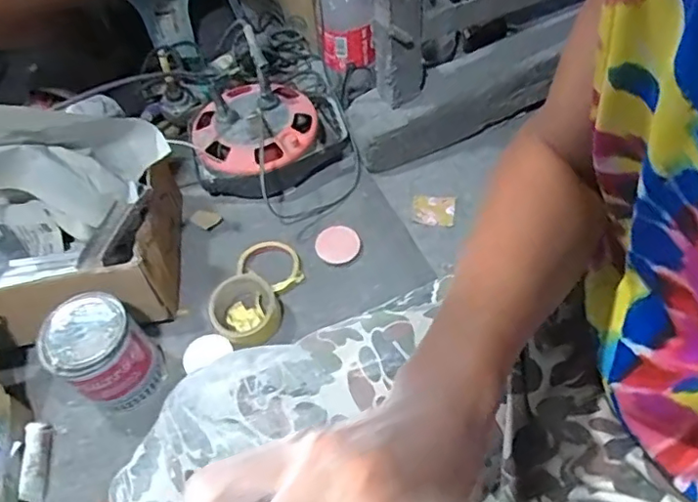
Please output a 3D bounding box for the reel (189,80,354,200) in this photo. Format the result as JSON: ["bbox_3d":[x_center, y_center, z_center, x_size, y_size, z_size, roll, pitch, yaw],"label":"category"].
[{"bbox_3d":[-0.133,-0.196,0.940,0.244,0.111,0.208,-18,55,-9],"label":"reel"}]

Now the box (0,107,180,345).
[{"bbox_3d":[-0.488,-0.038,0.725,0.470,0.241,0.234,-6,54,0],"label":"box"}]

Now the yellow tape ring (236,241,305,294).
[{"bbox_3d":[-0.117,0.023,0.846,0.086,0.012,0.091,-2,54,3],"label":"yellow tape ring"}]

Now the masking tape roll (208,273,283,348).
[{"bbox_3d":[-0.140,0.081,0.773,0.091,0.053,0.078,-28,58,-15],"label":"masking tape roll"}]

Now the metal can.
[{"bbox_3d":[-0.304,0.130,0.713,0.093,0.135,0.101,-2,55,3],"label":"metal can"}]

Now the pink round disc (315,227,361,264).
[{"bbox_3d":[-0.018,-0.011,0.865,0.066,0.010,0.063,-2,54,3],"label":"pink round disc"}]

